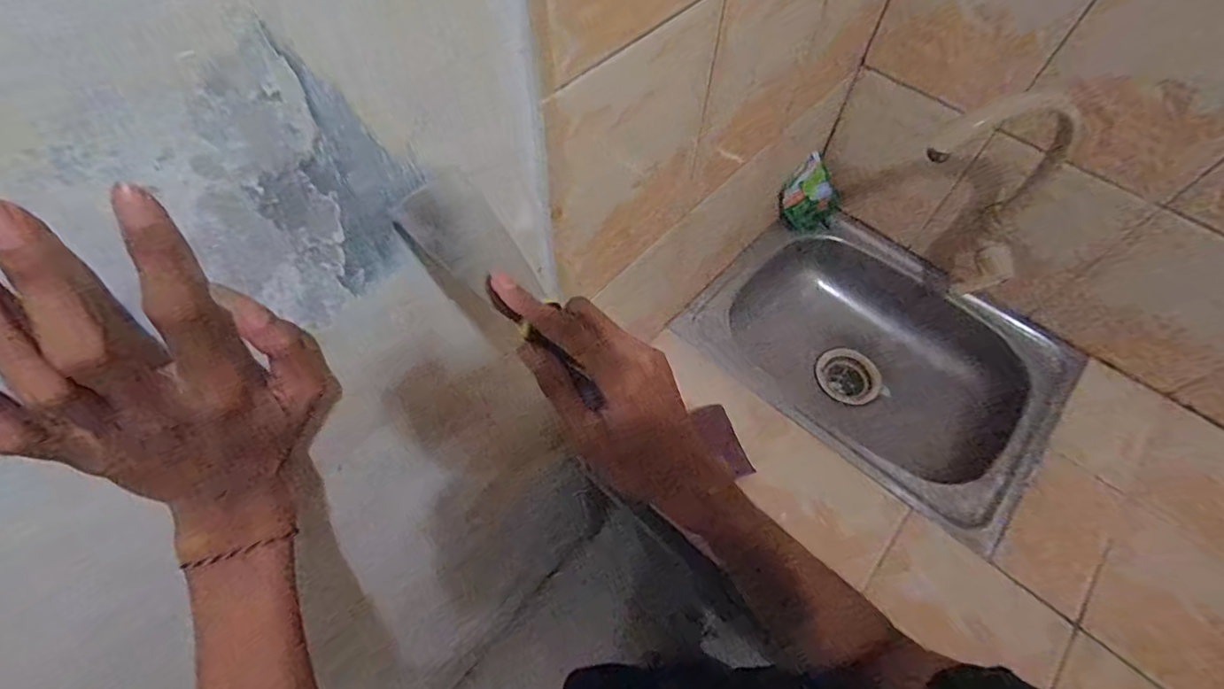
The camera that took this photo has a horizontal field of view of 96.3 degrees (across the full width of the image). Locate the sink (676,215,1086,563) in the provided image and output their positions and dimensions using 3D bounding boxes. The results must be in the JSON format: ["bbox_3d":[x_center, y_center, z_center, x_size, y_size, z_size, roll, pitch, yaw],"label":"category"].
[{"bbox_3d":[0.398,0.030,0.877,0.492,0.155,0.382,39,67,19],"label":"sink"}]

